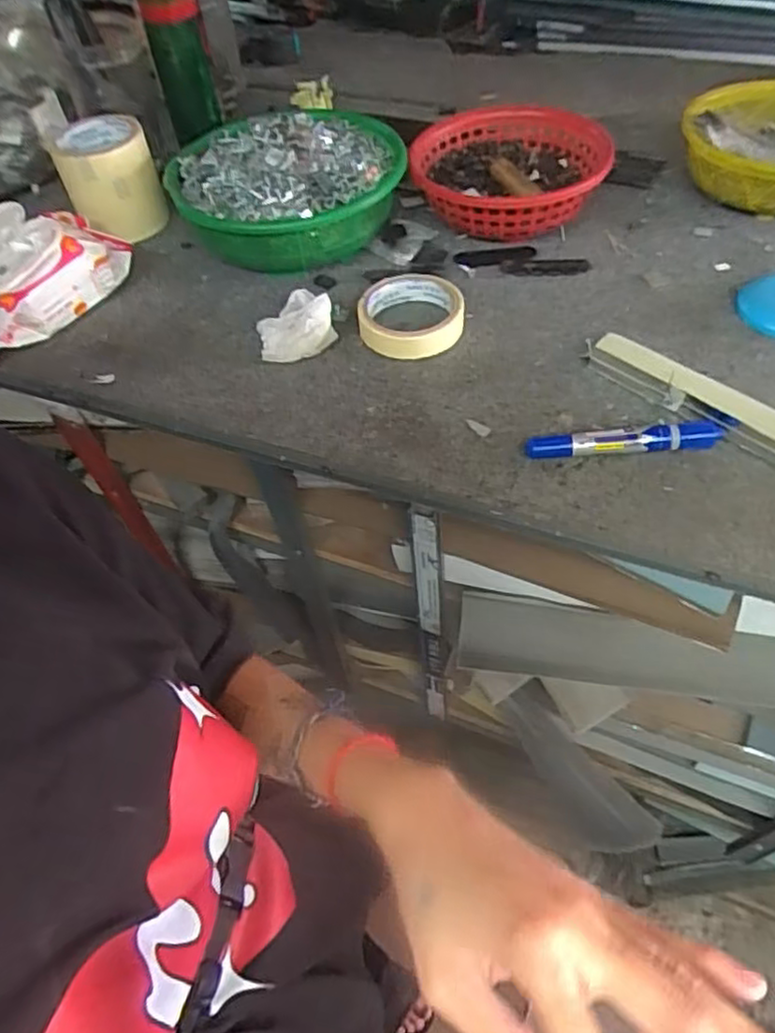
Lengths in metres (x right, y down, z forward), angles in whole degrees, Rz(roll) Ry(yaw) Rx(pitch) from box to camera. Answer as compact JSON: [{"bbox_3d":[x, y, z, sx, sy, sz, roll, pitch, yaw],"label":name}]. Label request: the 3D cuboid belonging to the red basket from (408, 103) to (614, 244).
[{"bbox_3d":[0.118,-0.335,0.693,0.179,0.081,0.172,14,54,17],"label":"red basket"}]

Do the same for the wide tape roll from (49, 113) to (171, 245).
[{"bbox_3d":[-0.275,-0.335,0.685,0.088,0.087,0.097,-19,52,-10],"label":"wide tape roll"}]

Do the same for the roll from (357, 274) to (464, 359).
[{"bbox_3d":[0.022,-0.176,0.604,0.089,0.031,0.082,-3,51,4],"label":"roll"}]

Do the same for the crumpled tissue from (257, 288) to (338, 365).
[{"bbox_3d":[-0.081,-0.167,0.593,0.066,0.042,0.048,-15,51,-6],"label":"crumpled tissue"}]

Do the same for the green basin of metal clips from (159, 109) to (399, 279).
[{"bbox_3d":[-0.094,-0.319,0.672,0.215,0.086,0.196,-8,51,0],"label":"green basin of metal clips"}]

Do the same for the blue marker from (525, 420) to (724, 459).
[{"bbox_3d":[0.173,-0.056,0.500,0.140,0.019,0.016,-4,51,3],"label":"blue marker"}]

